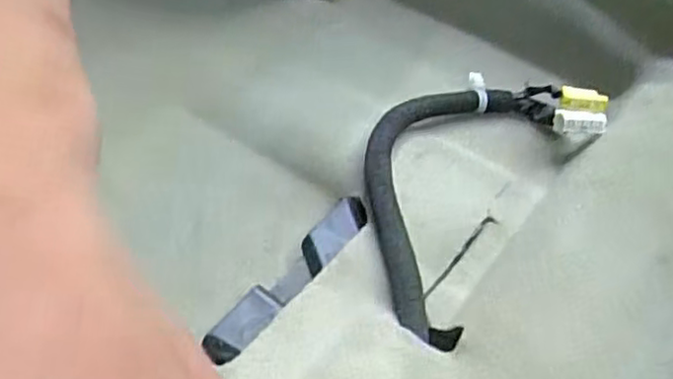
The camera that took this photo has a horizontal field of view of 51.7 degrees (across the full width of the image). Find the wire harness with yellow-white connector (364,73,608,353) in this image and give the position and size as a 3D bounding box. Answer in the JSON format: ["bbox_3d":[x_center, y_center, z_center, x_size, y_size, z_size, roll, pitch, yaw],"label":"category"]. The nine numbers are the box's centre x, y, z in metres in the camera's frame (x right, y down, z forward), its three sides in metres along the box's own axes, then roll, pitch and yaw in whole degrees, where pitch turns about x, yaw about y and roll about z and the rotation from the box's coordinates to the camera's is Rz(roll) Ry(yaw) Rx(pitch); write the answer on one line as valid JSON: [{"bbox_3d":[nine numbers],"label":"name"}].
[{"bbox_3d":[0.087,-0.013,0.517,0.140,0.032,0.256,30,56,22],"label":"wire harness with yellow-white connector"}]

